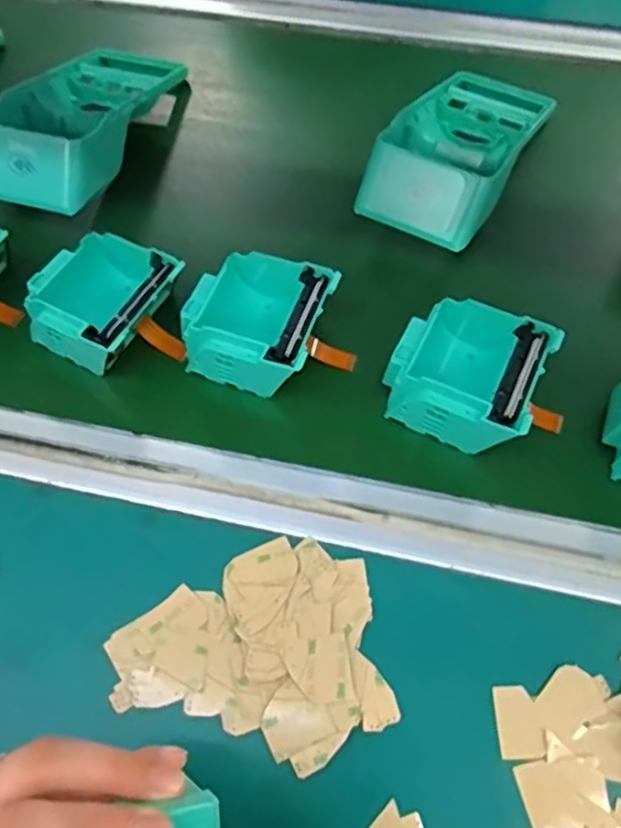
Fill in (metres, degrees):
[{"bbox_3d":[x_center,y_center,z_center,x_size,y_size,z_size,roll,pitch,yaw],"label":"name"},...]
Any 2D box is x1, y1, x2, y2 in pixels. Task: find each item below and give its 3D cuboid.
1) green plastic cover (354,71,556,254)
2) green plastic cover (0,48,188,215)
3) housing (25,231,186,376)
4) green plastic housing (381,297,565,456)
[{"bbox_3d":[0.105,-0.190,0.452,0.084,0.049,0.186,26,64,15],"label":"green plastic cover"},{"bbox_3d":[-0.161,-0.214,0.473,0.091,0.053,0.188,13,61,9],"label":"green plastic cover"},{"bbox_3d":[-0.123,-0.066,0.397,0.078,0.042,0.083,31,65,18],"label":"housing"},{"bbox_3d":[0.086,-0.019,0.369,0.077,0.048,0.075,22,63,13],"label":"green plastic housing"}]

